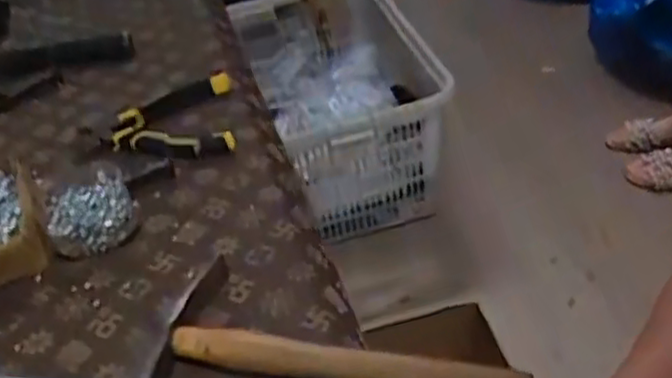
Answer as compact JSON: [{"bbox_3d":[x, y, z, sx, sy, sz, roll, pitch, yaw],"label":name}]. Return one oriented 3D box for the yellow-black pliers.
[{"bbox_3d":[-0.162,-0.061,0.638,0.141,0.037,0.093,-12,39,-4],"label":"yellow-black pliers"}]

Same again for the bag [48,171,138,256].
[{"bbox_3d":[-0.189,0.020,0.557,0.061,0.034,0.067,-18,40,-10],"label":"bag"}]

